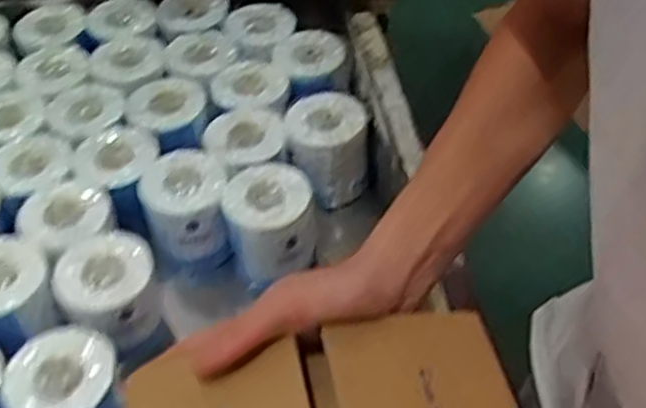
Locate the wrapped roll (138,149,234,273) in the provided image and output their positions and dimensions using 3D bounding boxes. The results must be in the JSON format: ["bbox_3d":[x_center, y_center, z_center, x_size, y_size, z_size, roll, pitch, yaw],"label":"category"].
[{"bbox_3d":[-0.153,0.009,0.884,0.088,0.100,0.094,-1,46,1],"label":"wrapped roll"}]

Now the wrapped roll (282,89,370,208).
[{"bbox_3d":[0.005,-0.067,0.945,0.097,0.107,0.098,-4,46,-3],"label":"wrapped roll"}]

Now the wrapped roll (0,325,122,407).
[{"bbox_3d":[-0.235,0.194,0.729,0.100,0.112,0.108,-10,46,-9],"label":"wrapped roll"}]

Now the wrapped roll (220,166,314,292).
[{"bbox_3d":[-0.057,0.024,0.865,0.093,0.105,0.086,-1,46,1],"label":"wrapped roll"}]

